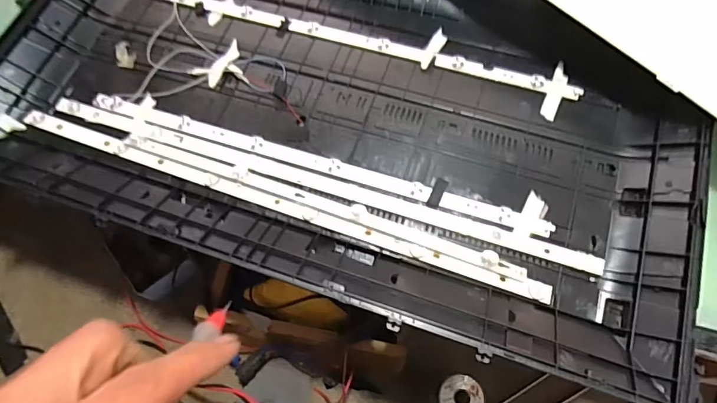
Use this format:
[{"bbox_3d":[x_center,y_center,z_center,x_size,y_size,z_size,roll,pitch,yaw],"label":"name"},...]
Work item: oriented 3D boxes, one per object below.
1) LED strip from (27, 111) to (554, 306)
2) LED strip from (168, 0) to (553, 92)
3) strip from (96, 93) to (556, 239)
[{"bbox_3d":[-0.091,-0.002,0.444,0.552,0.007,0.020,19,69,10],"label":"LED strip"},{"bbox_3d":[-0.017,-0.190,0.515,0.460,0.005,0.018,17,69,9],"label":"LED strip"},{"bbox_3d":[-0.052,-0.044,0.459,0.489,0.004,0.020,17,69,9],"label":"strip"}]

